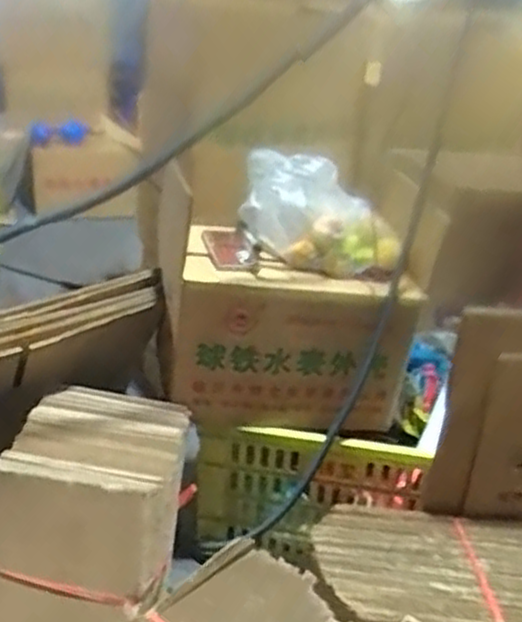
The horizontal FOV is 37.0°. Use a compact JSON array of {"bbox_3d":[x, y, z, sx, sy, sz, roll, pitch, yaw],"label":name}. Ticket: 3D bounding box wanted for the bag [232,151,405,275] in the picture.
[{"bbox_3d":[0.110,-0.184,1.435,0.297,0.179,0.146,10,26,10],"label":"bag"}]

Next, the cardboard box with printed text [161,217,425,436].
[{"bbox_3d":[0.044,0.050,1.406,0.440,0.287,0.190,3,25,-4],"label":"cardboard box with printed text"}]

